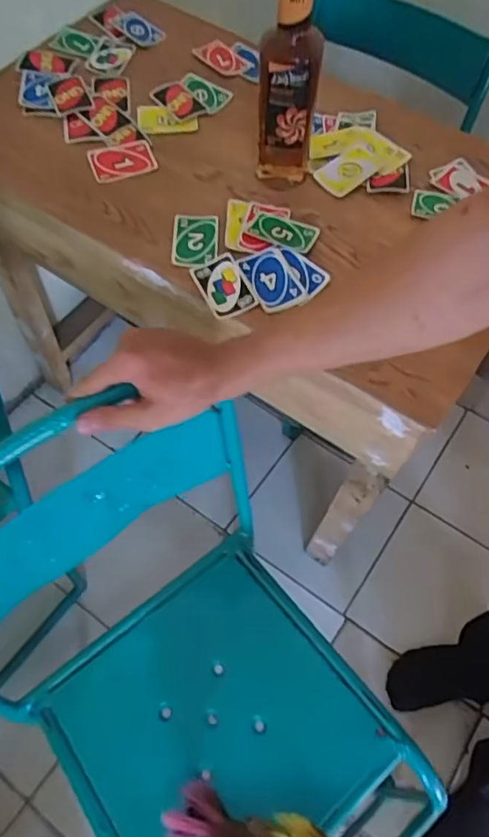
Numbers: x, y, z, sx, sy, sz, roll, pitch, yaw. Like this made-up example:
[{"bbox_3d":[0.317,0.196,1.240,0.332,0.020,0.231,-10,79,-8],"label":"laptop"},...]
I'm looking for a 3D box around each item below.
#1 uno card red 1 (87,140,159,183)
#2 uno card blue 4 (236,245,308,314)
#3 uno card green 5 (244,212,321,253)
[{"bbox_3d":[-0.164,-0.346,0.768,0.085,0.006,0.060,-17,71,-13],"label":"uno card red 1"},{"bbox_3d":[0.033,-0.167,0.687,0.057,0.008,0.087,-21,67,-11],"label":"uno card blue 4"},{"bbox_3d":[0.045,-0.232,0.718,0.087,0.009,0.050,17,62,4],"label":"uno card green 5"}]

